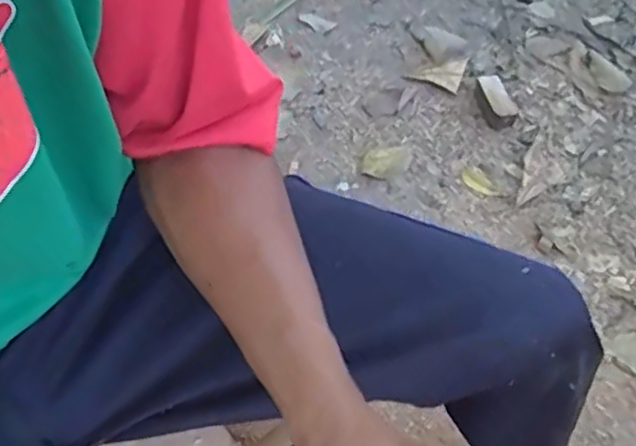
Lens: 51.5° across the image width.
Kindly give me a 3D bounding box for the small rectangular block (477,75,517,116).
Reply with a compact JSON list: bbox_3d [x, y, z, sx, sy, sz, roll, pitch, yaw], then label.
[{"bbox_3d":[0.322,-0.225,1.185,0.044,0.028,0.097,-13,59,-6],"label":"small rectangular block"}]

